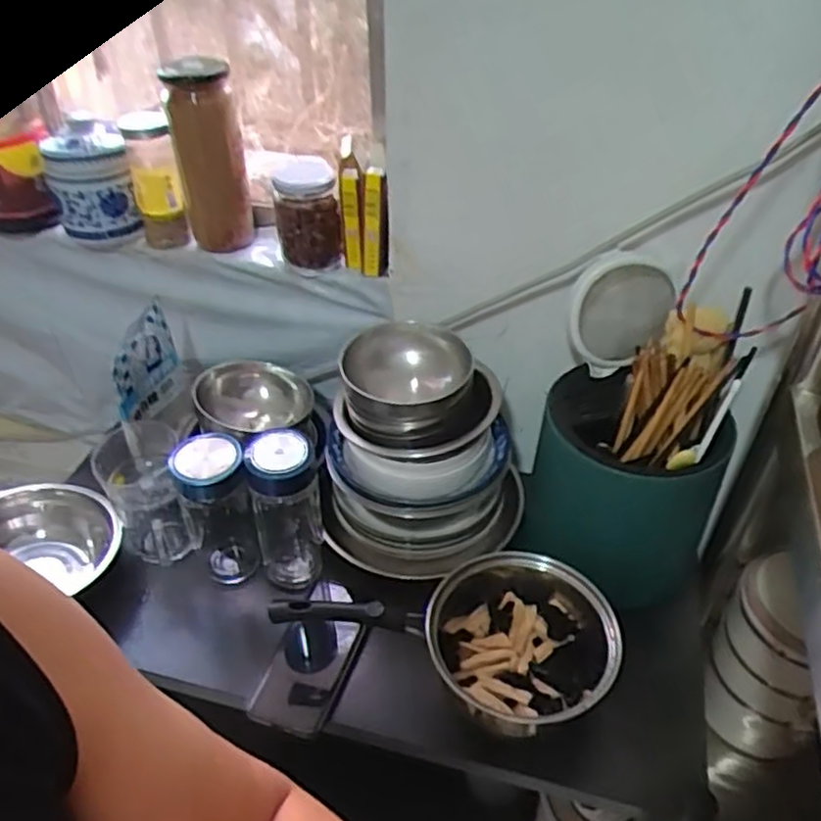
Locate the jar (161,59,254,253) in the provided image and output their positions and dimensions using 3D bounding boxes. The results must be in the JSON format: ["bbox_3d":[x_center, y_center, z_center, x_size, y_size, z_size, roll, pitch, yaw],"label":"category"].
[{"bbox_3d":[-0.240,-0.304,0.855,0.073,0.205,0.074,-8,41,-10],"label":"jar"}]

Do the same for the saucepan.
[{"bbox_3d":[0.037,0.199,0.678,0.307,0.062,0.159,10,41,11],"label":"saucepan"}]

